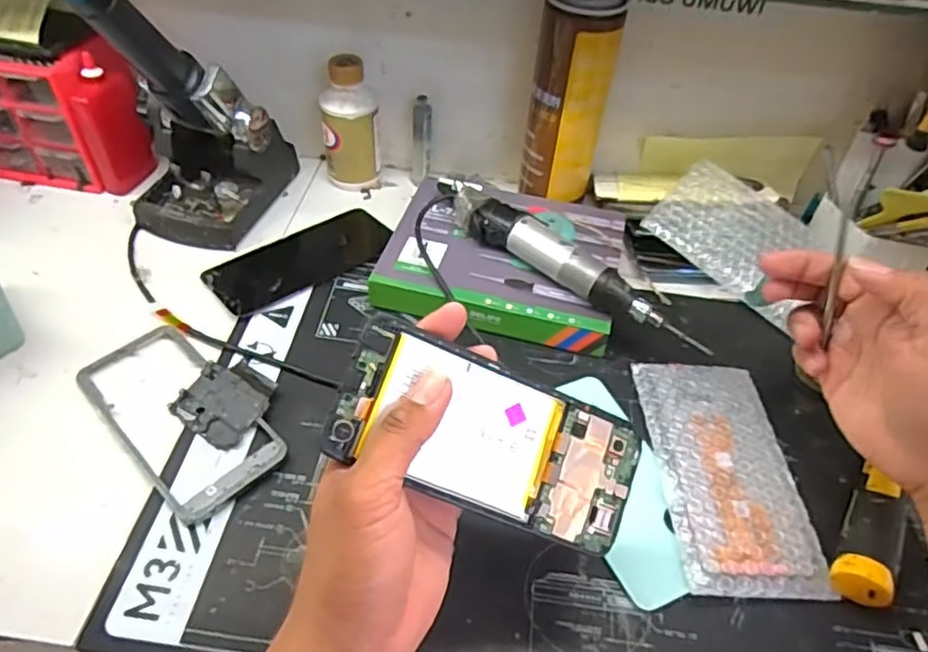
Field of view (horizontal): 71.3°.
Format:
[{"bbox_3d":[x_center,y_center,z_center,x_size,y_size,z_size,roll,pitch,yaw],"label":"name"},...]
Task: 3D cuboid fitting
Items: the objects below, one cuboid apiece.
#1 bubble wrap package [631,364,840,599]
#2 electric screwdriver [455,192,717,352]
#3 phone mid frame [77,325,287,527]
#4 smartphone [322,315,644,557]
[{"bbox_3d":[0.177,0.096,0.441,0.094,0.009,0.171,2,47,-2],"label":"bubble wrap package"},{"bbox_3d":[0.084,-0.044,0.510,0.223,0.035,0.027,33,53,23],"label":"electric screwdriver"},{"bbox_3d":[-0.198,0.058,0.446,0.076,0.008,0.168,-35,58,-31],"label":"phone mid frame"},{"bbox_3d":[0.015,0.057,0.323,0.158,0.005,0.069,24,76,-13],"label":"smartphone"}]

